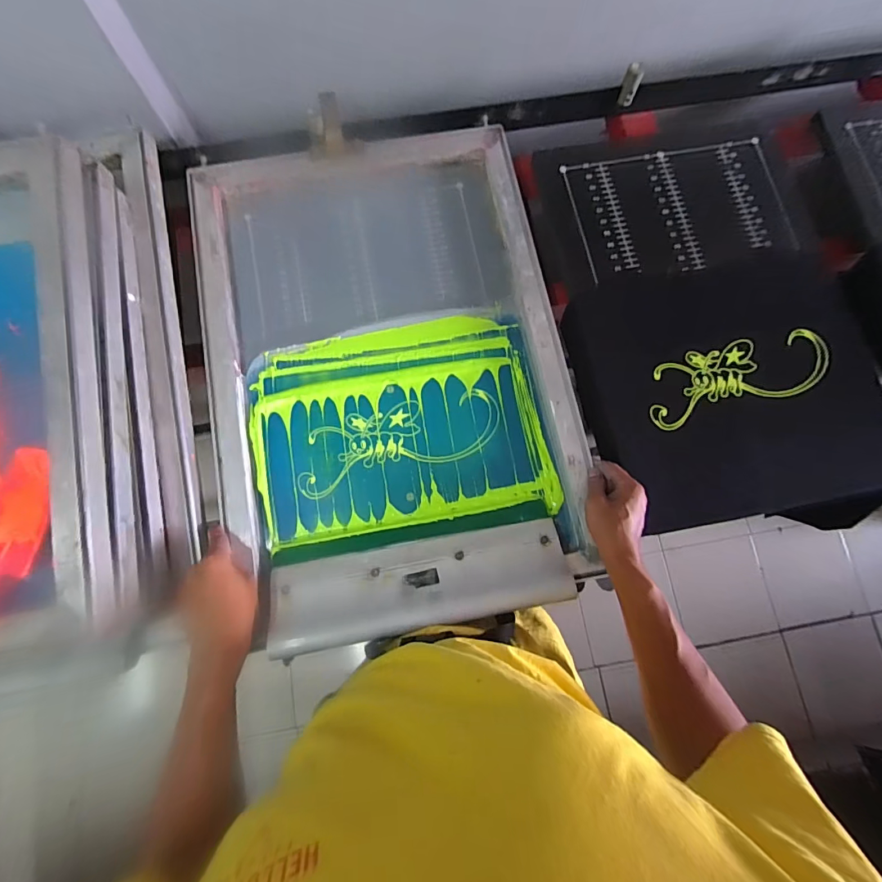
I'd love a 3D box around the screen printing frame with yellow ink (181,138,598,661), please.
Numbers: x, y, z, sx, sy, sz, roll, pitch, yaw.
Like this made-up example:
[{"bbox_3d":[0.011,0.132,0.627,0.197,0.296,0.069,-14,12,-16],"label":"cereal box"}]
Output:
[{"bbox_3d":[-0.071,-0.106,0.578,0.455,0.070,0.654,-10,79,-3],"label":"screen printing frame with yellow ink"}]

